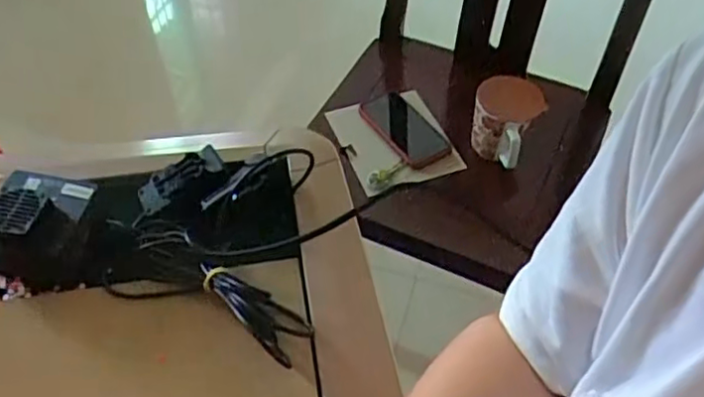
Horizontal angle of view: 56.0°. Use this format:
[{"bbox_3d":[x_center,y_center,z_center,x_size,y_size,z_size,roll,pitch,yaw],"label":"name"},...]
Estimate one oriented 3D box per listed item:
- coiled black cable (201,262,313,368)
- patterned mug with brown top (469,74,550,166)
[{"bbox_3d":[-0.072,0.073,0.485,0.039,0.034,0.103,-38,60,-26],"label":"coiled black cable"},{"bbox_3d":[0.233,-0.119,1.009,0.093,0.092,0.099,26,56,20],"label":"patterned mug with brown top"}]

